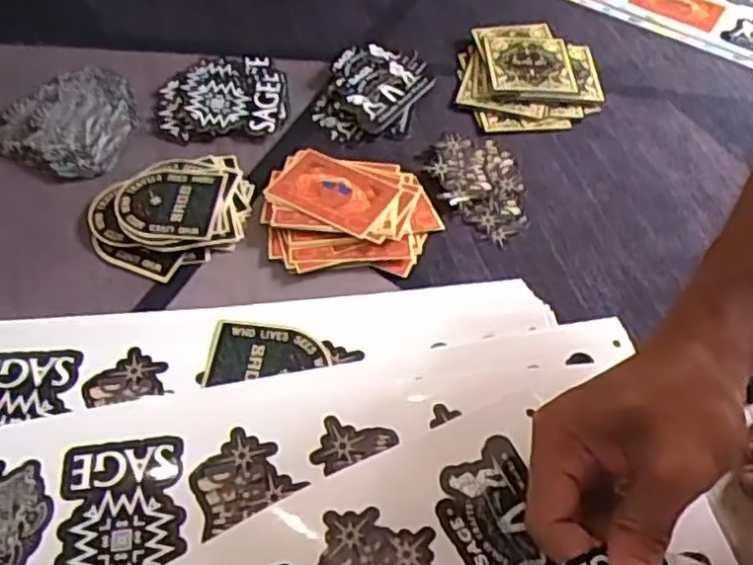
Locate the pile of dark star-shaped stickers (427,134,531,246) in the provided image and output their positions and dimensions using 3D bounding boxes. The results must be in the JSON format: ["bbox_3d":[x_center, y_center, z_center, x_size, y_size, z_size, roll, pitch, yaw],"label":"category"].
[{"bbox_3d":[0.073,-0.069,0.505,0.061,0.006,0.094,-7,55,-7],"label":"pile of dark star-shaped stickers"}]

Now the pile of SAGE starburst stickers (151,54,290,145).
[{"bbox_3d":[-0.120,-0.143,0.549,0.100,0.008,0.085,-7,55,-7],"label":"pile of SAGE starburst stickers"}]

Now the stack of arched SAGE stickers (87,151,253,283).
[{"bbox_3d":[-0.134,-0.049,0.480,0.107,0.010,0.085,-28,60,-21],"label":"stack of arched SAGE stickers"}]

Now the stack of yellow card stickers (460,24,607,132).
[{"bbox_3d":[0.122,-0.168,0.576,0.110,0.012,0.112,-2,54,-4],"label":"stack of yellow card stickers"}]

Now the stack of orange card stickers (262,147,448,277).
[{"bbox_3d":[-0.018,-0.050,0.484,0.112,0.009,0.095,1,54,-1],"label":"stack of orange card stickers"}]

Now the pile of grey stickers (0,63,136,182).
[{"bbox_3d":[-0.223,-0.125,0.526,0.097,0.013,0.111,16,55,9],"label":"pile of grey stickers"}]

